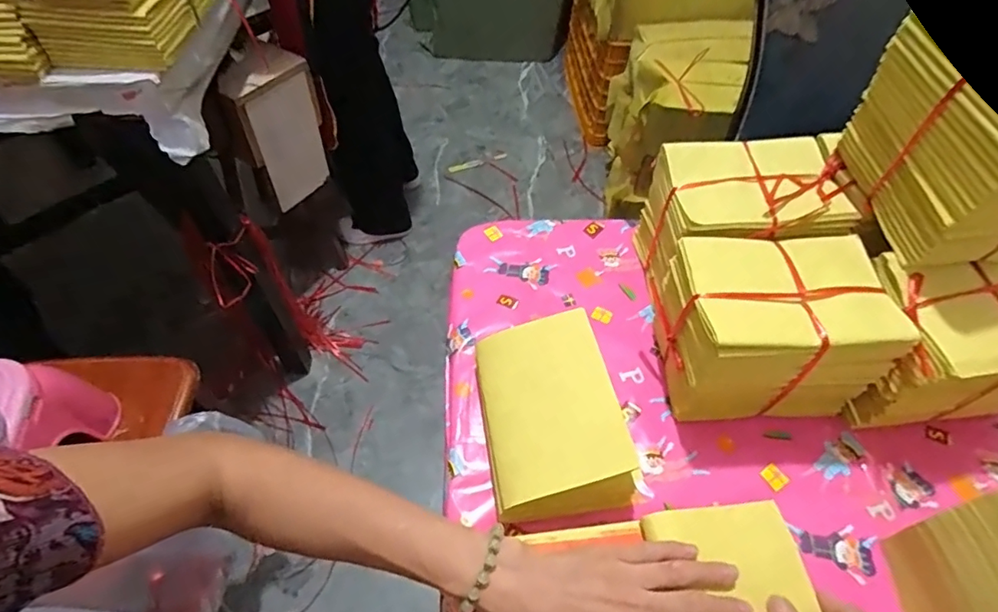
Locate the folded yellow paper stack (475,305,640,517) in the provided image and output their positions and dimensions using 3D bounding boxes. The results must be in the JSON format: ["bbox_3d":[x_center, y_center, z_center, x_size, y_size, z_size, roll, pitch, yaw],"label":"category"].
[{"bbox_3d":[0.048,0.095,0.483,0.121,0.076,0.167,-8,54,-6],"label":"folded yellow paper stack"}]

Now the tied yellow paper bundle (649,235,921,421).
[{"bbox_3d":[0.248,0.021,0.500,0.166,0.133,0.123,-2,54,-2],"label":"tied yellow paper bundle"}]

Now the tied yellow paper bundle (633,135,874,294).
[{"bbox_3d":[0.262,-0.089,0.572,0.187,0.123,0.132,2,54,1],"label":"tied yellow paper bundle"}]

